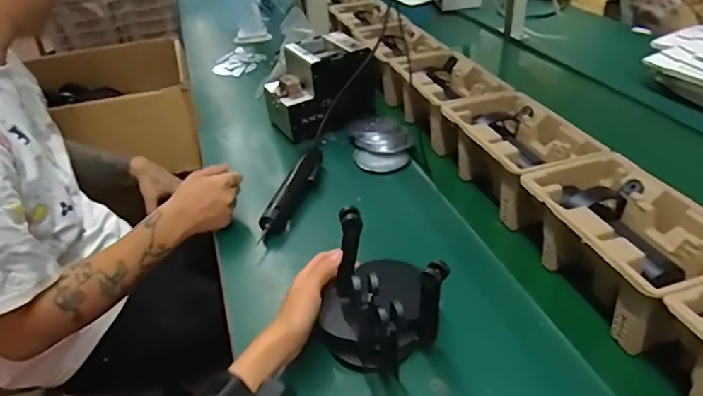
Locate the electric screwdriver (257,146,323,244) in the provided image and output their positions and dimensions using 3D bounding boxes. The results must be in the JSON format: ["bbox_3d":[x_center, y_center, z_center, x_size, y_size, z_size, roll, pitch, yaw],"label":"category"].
[{"bbox_3d":[-0.087,-0.015,0.791,0.034,0.033,0.223,11,42,16],"label":"electric screwdriver"}]

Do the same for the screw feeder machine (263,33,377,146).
[{"bbox_3d":[-0.066,-0.223,0.966,0.193,0.125,0.161,-28,46,-27],"label":"screw feeder machine"}]

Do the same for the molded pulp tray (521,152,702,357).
[{"bbox_3d":[0.318,0.052,0.594,0.149,0.099,0.238,-15,41,-14],"label":"molded pulp tray"}]

